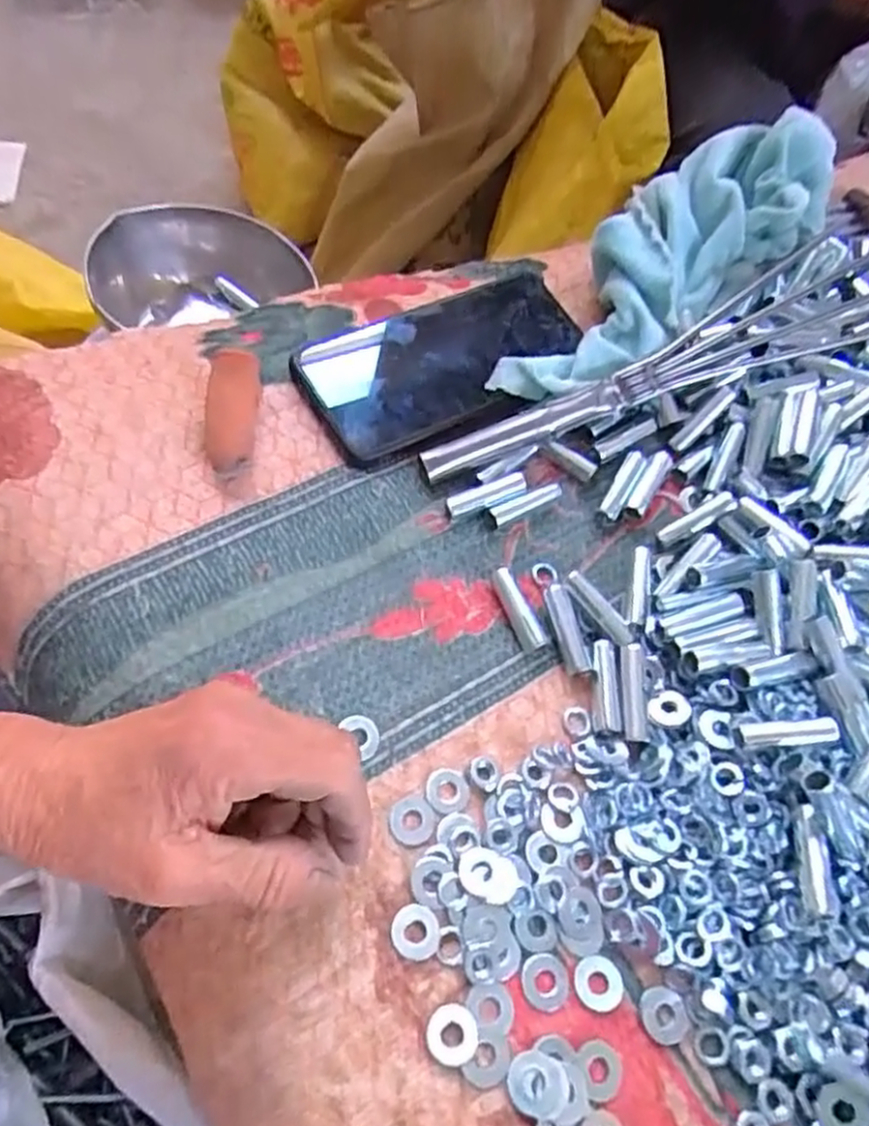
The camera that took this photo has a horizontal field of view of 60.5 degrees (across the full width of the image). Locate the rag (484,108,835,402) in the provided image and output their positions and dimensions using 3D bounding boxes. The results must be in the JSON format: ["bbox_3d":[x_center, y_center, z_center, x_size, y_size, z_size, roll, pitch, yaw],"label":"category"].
[{"bbox_3d":[0.135,-0.181,0.429,0.260,0.054,0.083,-37,72,-24],"label":"rag"}]

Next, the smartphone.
[{"bbox_3d":[0.009,-0.113,0.413,0.161,0.014,0.087,-25,68,-20],"label":"smartphone"}]

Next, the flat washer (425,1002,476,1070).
[{"bbox_3d":[0.006,0.170,0.268,0.018,0.004,0.019,4,61,-6],"label":"flat washer"}]

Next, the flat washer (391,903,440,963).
[{"bbox_3d":[-0.007,0.139,0.282,0.018,0.004,0.019,-7,63,-12],"label":"flat washer"}]

